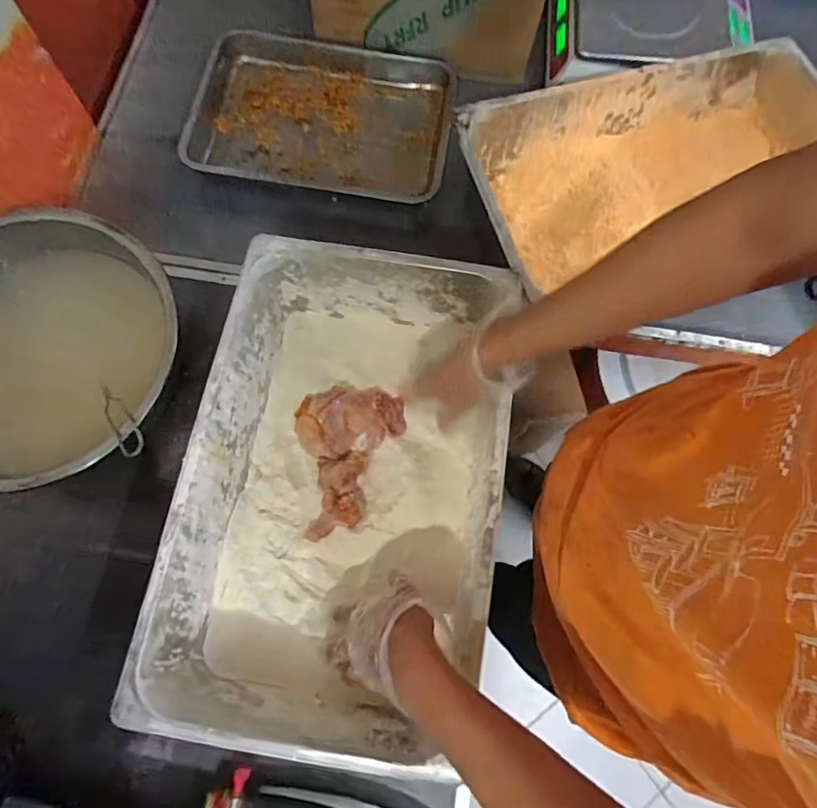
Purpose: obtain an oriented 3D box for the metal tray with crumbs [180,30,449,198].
[{"bbox_3d":[-0.143,-0.461,0.835,0.414,0.054,0.304,10,72,1],"label":"metal tray with crumbs"}]

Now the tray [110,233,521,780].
[{"bbox_3d":[-0.071,0.087,0.603,0.322,0.147,0.514,10,72,1],"label":"tray"}]

